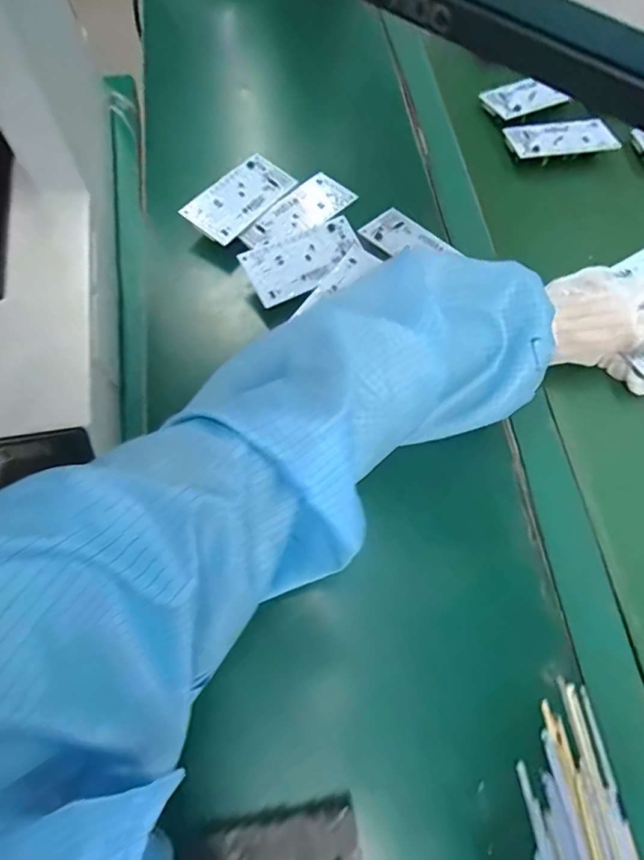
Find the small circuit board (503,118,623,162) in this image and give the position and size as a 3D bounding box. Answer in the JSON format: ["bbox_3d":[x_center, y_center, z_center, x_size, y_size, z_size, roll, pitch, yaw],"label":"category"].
[{"bbox_3d":[0.265,-0.320,0.528,0.115,0.013,0.056,-5,69,-6],"label":"small circuit board"}]

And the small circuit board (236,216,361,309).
[{"bbox_3d":[-0.015,-0.158,0.445,0.112,0.007,0.056,-29,85,-17],"label":"small circuit board"}]

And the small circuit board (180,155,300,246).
[{"bbox_3d":[-0.079,-0.231,0.474,0.059,0.009,0.111,39,71,4],"label":"small circuit board"}]

